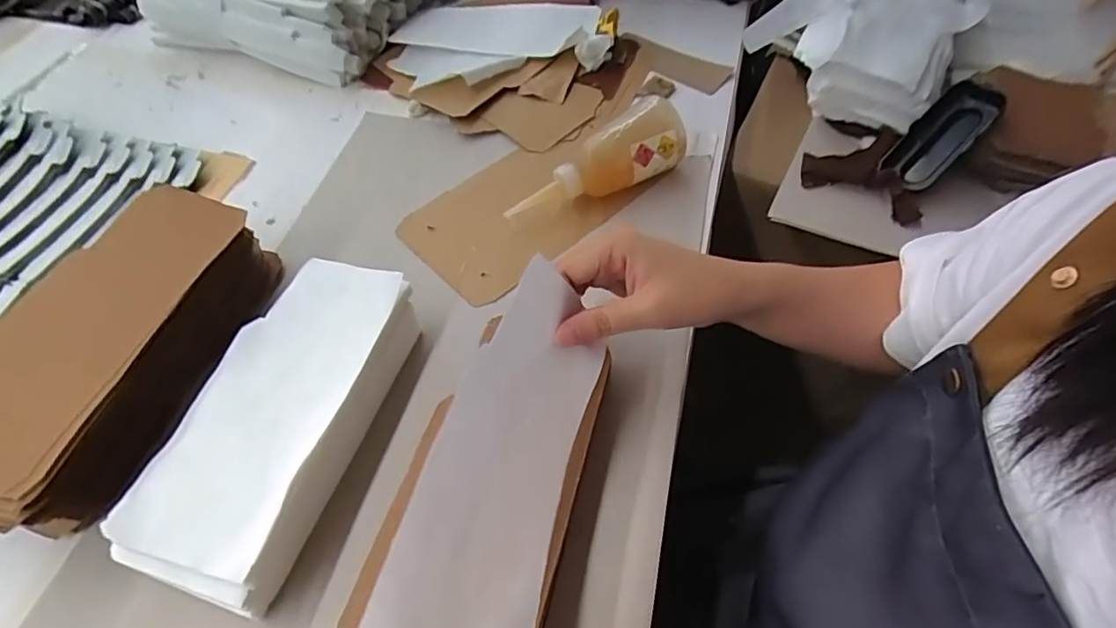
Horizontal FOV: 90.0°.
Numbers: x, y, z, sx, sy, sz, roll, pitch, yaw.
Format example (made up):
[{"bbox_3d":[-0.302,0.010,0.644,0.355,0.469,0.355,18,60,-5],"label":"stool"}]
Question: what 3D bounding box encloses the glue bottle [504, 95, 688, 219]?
[{"bbox_3d":[0.034,-0.134,0.506,0.172,0.050,0.049,-29,59,-1],"label":"glue bottle"}]

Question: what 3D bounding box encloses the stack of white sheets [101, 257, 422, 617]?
[{"bbox_3d":[-0.176,0.067,0.372,0.110,0.068,0.224,12,56,10],"label":"stack of white sheets"}]

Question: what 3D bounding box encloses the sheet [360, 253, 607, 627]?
[{"bbox_3d":[-0.026,0.076,0.297,0.085,0.019,0.210,34,56,-28],"label":"sheet"}]

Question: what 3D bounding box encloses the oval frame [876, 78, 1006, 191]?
[{"bbox_3d":[0.359,-0.165,0.524,0.110,0.033,0.045,-50,35,10],"label":"oval frame"}]

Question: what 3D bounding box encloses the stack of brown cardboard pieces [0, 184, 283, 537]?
[{"bbox_3d":[-0.301,0.026,0.389,0.125,0.091,0.241,8,56,7],"label":"stack of brown cardboard pieces"}]

